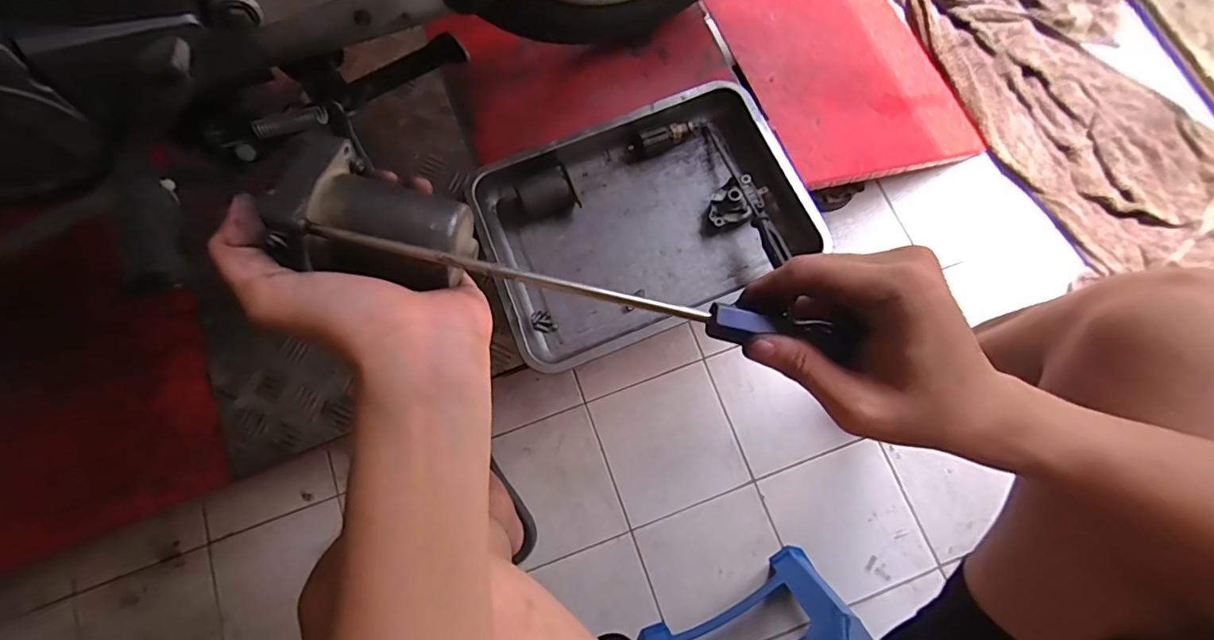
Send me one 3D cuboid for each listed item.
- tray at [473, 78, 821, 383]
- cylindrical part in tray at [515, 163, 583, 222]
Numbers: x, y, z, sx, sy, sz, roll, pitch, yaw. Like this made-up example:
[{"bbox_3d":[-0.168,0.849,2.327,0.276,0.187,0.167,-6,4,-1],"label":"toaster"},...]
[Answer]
[{"bbox_3d":[0.043,-0.126,0.655,0.391,0.052,0.283,-23,77,-4],"label":"tray"},{"bbox_3d":[-0.076,-0.156,0.661,0.069,0.053,0.056,-24,77,-4],"label":"cylindrical part in tray"}]

